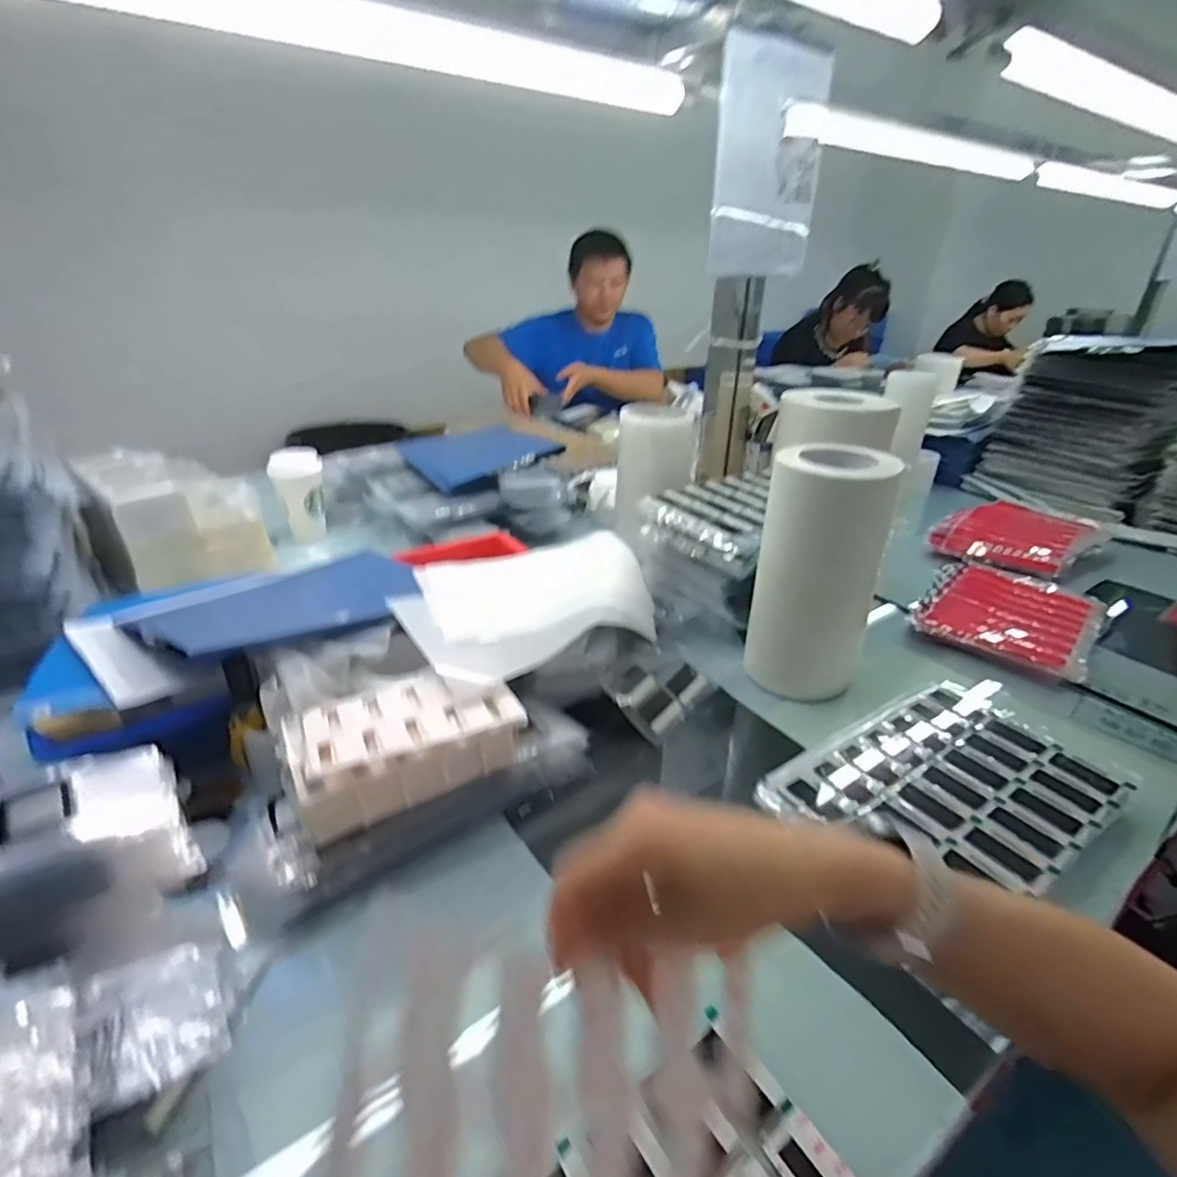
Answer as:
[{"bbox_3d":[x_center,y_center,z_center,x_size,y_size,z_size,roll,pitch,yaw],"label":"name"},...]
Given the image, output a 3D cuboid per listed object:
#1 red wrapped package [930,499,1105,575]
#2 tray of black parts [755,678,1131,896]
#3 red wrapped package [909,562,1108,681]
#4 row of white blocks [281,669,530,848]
[{"bbox_3d":[0.792,-0.105,1.103,0.376,0.031,0.203,-21,36,-36],"label":"red wrapped package"},{"bbox_3d":[0.343,0.182,0.570,0.321,0.014,0.199,-17,34,-31],"label":"tray of black parts"},{"bbox_3d":[0.599,0.033,0.858,0.206,0.028,0.261,24,36,35],"label":"red wrapped package"},{"bbox_3d":[-0.166,0.130,0.539,0.192,0.054,0.121,-15,33,-28],"label":"row of white blocks"}]

